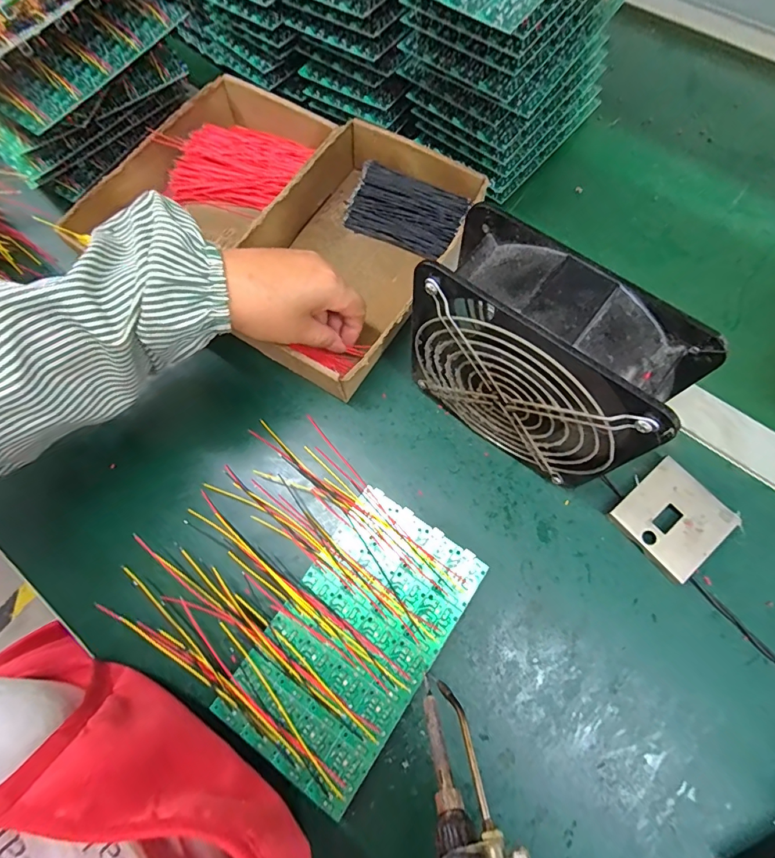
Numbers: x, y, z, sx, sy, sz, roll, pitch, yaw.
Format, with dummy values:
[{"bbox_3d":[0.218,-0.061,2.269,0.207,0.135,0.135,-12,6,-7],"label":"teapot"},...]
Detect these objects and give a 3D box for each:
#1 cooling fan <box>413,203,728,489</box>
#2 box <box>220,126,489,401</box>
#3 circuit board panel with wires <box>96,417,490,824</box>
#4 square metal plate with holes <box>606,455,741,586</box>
[{"bbox_3d":[0.090,-0.034,0.278,0.143,0.152,0.060,39,77,14],"label":"cooling fan"},{"bbox_3d":[-0.028,-0.153,0.378,0.155,0.046,0.229,32,75,12],"label":"box"},{"bbox_3d":[-0.060,0.113,0.305,0.198,0.019,0.175,33,76,13],"label":"circuit board panel with wires"},{"bbox_3d":[0.206,0.065,0.314,0.066,0.011,0.064,-39,74,-10],"label":"square metal plate with holes"}]

